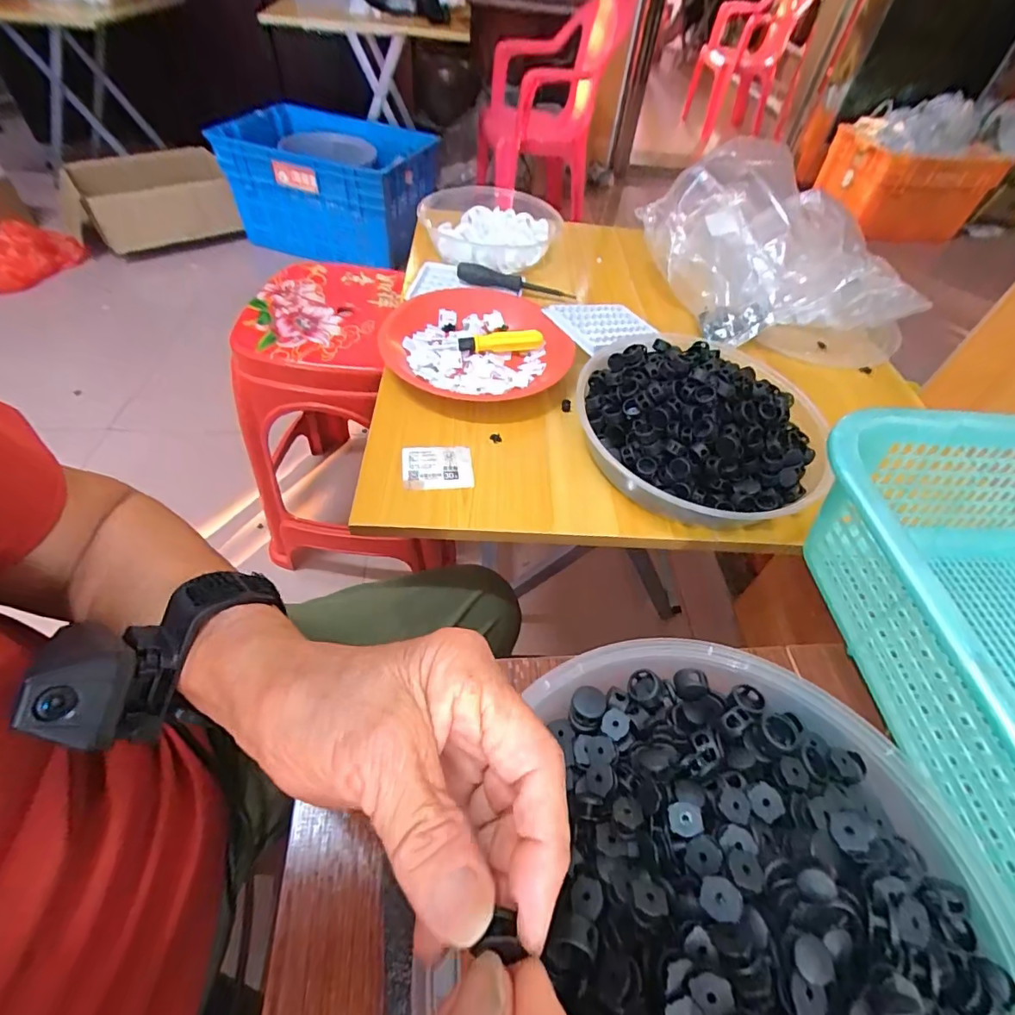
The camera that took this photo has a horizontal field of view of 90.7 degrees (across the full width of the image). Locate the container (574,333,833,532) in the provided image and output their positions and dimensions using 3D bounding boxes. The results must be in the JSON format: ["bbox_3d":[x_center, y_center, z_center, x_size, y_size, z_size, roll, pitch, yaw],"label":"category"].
[{"bbox_3d":[0.181,-0.080,0.455,0.233,0.079,0.213,3,51,-4],"label":"container"}]

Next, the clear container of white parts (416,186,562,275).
[{"bbox_3d":[-0.024,-0.394,0.696,0.173,0.057,0.208,9,51,2],"label":"clear container of white parts"}]

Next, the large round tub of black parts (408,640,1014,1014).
[{"bbox_3d":[0.094,0.167,0.198,0.218,0.076,0.228,3,51,-4],"label":"large round tub of black parts"}]

